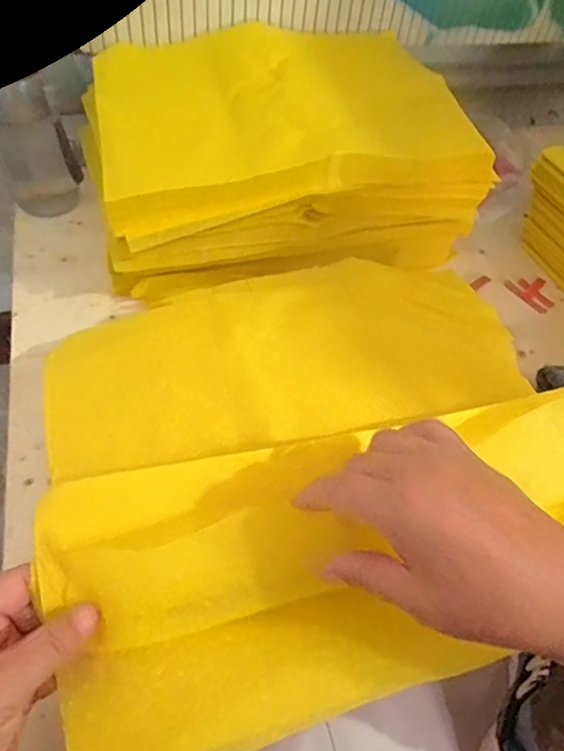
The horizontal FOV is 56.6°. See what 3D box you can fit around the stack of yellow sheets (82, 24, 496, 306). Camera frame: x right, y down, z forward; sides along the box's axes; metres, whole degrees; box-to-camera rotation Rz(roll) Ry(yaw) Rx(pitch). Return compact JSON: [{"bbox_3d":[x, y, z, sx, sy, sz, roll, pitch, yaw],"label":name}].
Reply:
[{"bbox_3d":[-0.005,-0.235,0.559,0.367,0.153,0.271,-12,54,-15],"label":"stack of yellow sheets"}]

